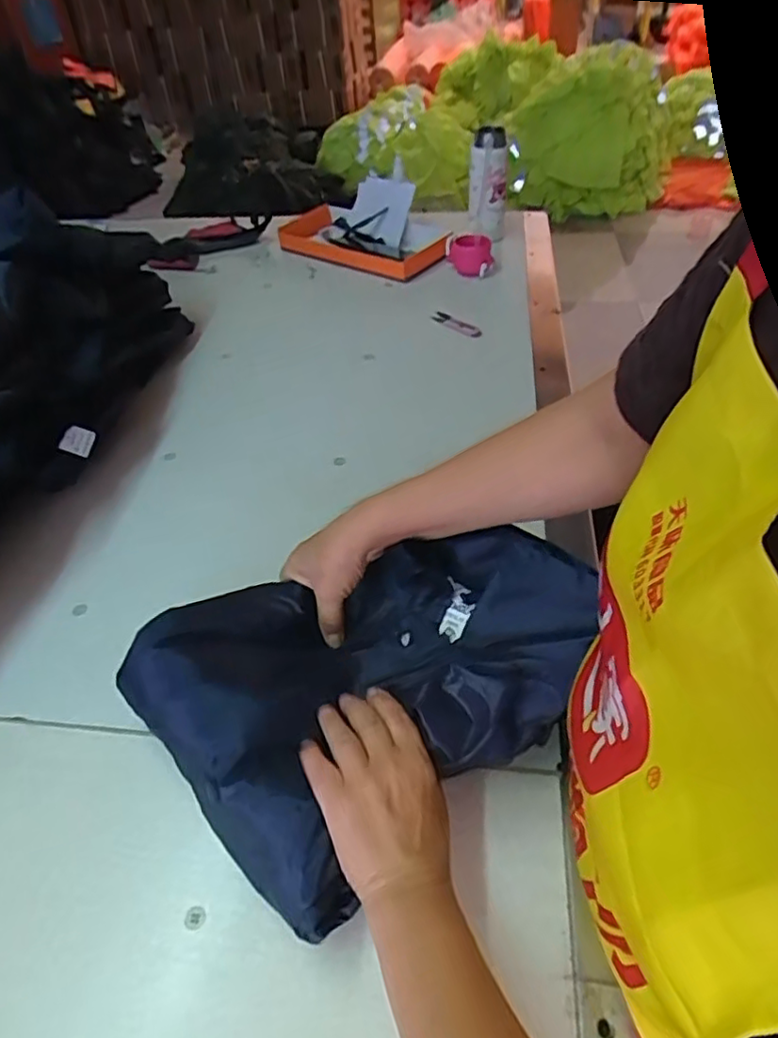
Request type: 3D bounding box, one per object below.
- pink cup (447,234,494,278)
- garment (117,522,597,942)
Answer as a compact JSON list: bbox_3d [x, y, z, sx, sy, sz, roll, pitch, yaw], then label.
[{"bbox_3d":[0.147,-0.480,1.141,0.084,0.057,0.080,1,45,6],"label":"pink cup"},{"bbox_3d":[-0.021,0.097,0.460,0.288,0.092,0.238,-27,50,-24],"label":"garment"}]

